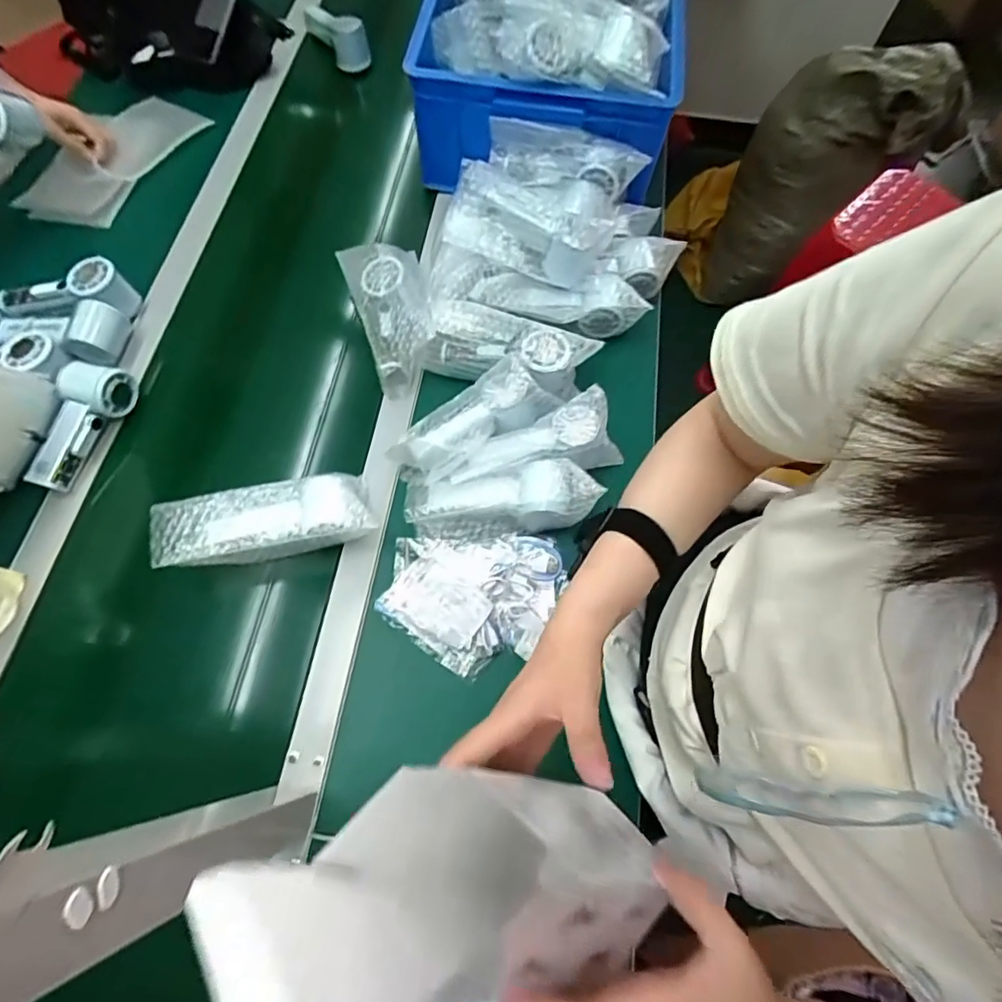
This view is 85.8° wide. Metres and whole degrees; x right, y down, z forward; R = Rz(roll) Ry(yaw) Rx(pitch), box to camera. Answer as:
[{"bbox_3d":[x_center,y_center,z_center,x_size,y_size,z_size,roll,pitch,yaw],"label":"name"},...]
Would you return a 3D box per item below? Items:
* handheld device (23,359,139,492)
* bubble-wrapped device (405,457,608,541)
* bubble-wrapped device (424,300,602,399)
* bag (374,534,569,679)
[{"bbox_3d":[-0.488,-0.088,0.618,0.060,0.044,0.154,16,68,4],"label":"handheld device"},{"bbox_3d":[-0.004,-0.004,0.589,0.189,0.060,0.063,-8,68,9],"label":"bubble-wrapped device"},{"bbox_3d":[0.009,-0.182,0.655,0.201,0.060,0.066,16,68,4],"label":"bubble-wrapped device"},{"bbox_3d":[-0.026,0.103,0.568,0.187,0.034,0.139,-2,68,-3],"label":"bag"}]

